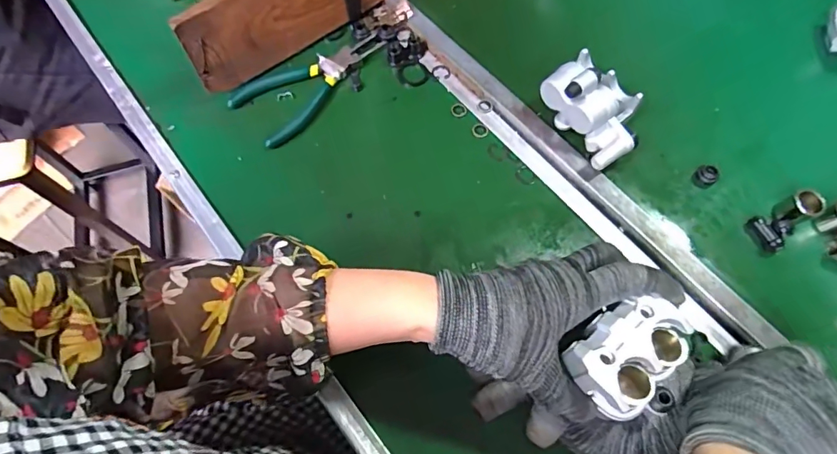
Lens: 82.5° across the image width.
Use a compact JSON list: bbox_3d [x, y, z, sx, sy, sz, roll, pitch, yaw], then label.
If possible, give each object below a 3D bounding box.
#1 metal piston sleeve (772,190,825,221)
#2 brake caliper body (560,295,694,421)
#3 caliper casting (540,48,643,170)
[{"bbox_3d":[0.326,-0.015,0.411,0.025,0.029,0.023,-1,65,2],"label":"metal piston sleeve"},{"bbox_3d":[0.135,0.083,0.299,0.075,0.036,0.062,-36,70,-15],"label":"brake caliper body"},{"bbox_3d":[0.163,-0.106,0.429,0.071,0.067,0.091,-30,68,-11],"label":"caliper casting"}]

